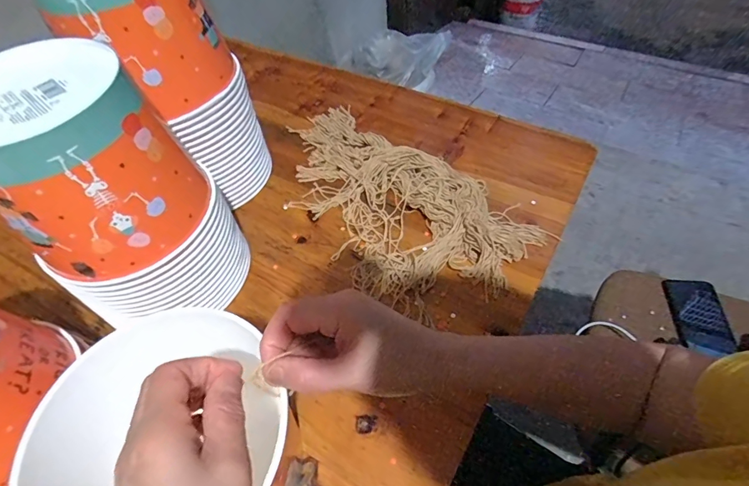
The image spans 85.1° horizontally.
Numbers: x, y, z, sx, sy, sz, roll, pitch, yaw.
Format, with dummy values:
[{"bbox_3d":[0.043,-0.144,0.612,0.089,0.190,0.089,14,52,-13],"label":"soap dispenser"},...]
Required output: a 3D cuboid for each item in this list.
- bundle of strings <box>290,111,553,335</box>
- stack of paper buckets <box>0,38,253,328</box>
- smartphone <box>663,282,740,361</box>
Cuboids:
[{"bbox_3d":[0.010,-0.069,0.525,0.199,0.031,0.366,-36,59,-20],"label":"bundle of strings"},{"bbox_3d":[-0.224,-0.029,0.378,0.144,0.249,0.136,-28,56,-17],"label":"stack of paper buckets"},{"bbox_3d":[0.576,0.127,0.722,0.078,0.010,0.132,-5,57,16],"label":"smartphone"}]

